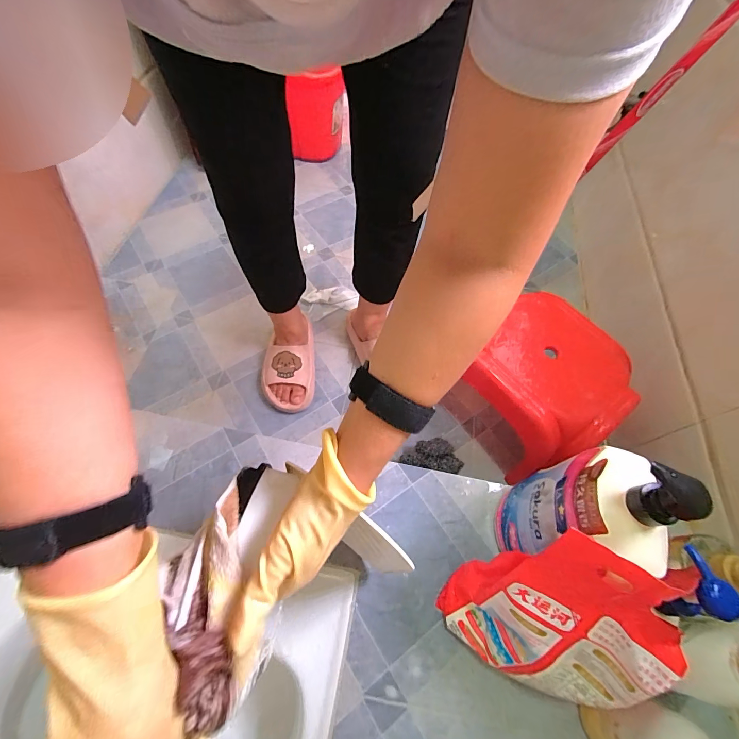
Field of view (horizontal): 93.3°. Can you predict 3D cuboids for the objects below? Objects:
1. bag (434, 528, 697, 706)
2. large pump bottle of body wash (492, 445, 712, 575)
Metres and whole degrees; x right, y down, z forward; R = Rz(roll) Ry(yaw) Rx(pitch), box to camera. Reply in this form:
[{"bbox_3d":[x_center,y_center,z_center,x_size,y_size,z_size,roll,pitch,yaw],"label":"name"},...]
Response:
[{"bbox_3d":[0.195,0.271,0.383,0.164,0.252,0.144,21,64,7],"label":"bag"},{"bbox_3d":[0.241,0.168,0.409,0.075,0.302,0.113,30,65,11],"label":"large pump bottle of body wash"}]

